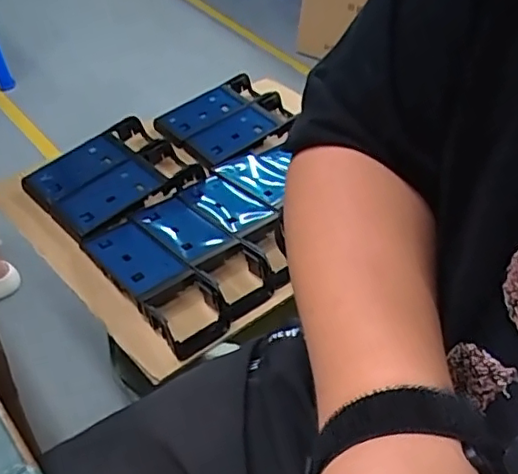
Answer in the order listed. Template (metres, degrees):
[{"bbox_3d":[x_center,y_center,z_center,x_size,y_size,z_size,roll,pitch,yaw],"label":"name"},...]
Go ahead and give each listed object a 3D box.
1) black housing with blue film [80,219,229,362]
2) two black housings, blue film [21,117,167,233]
[{"bbox_3d":[-0.128,0.043,0.705,0.076,0.030,0.214,-28,54,-30],"label":"black housing with blue film"},{"bbox_3d":[-0.213,-0.098,0.859,0.150,0.024,0.209,36,51,27],"label":"two black housings, blue film"}]

